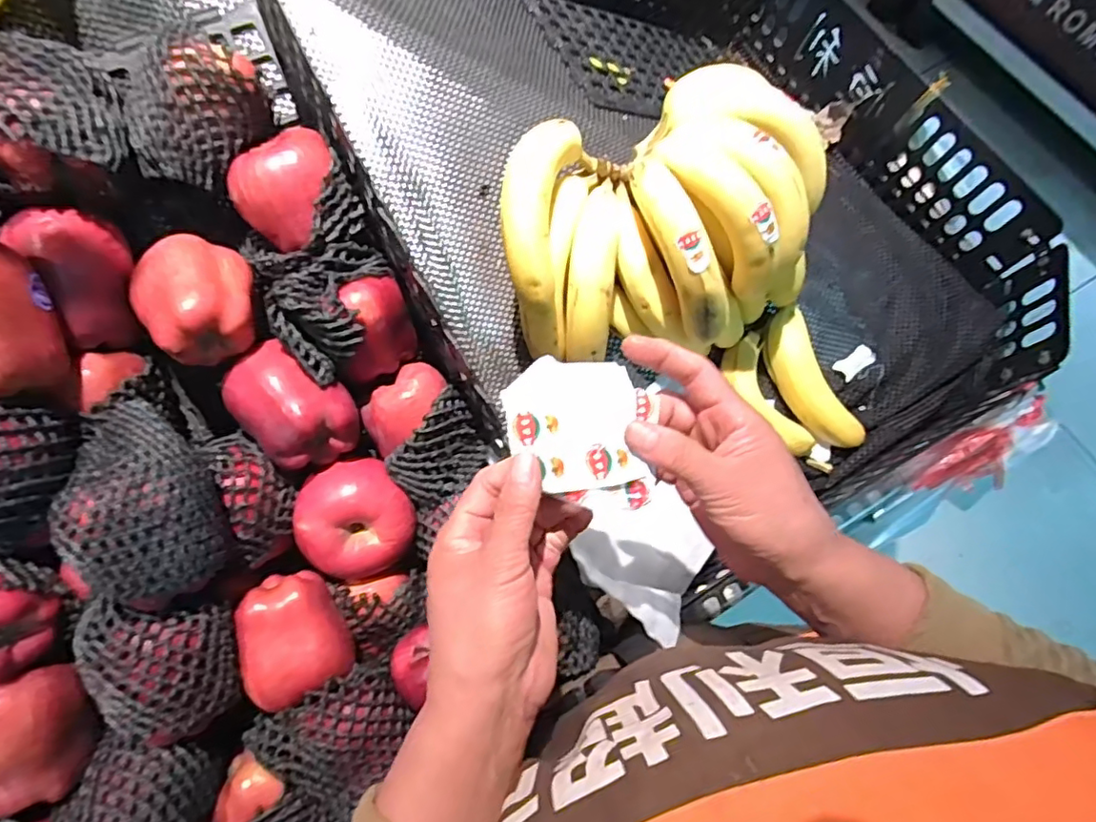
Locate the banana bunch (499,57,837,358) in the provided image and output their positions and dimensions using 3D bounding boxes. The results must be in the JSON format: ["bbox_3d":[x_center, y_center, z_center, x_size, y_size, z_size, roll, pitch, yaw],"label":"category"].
[{"bbox_3d":[0.098,-0.157,0.516,0.277,0.140,0.192,-24,74,-10],"label":"banana bunch"}]

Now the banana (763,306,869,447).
[{"bbox_3d":[0.279,-0.026,0.629,0.049,0.034,0.172,-38,102,-14],"label":"banana"}]

